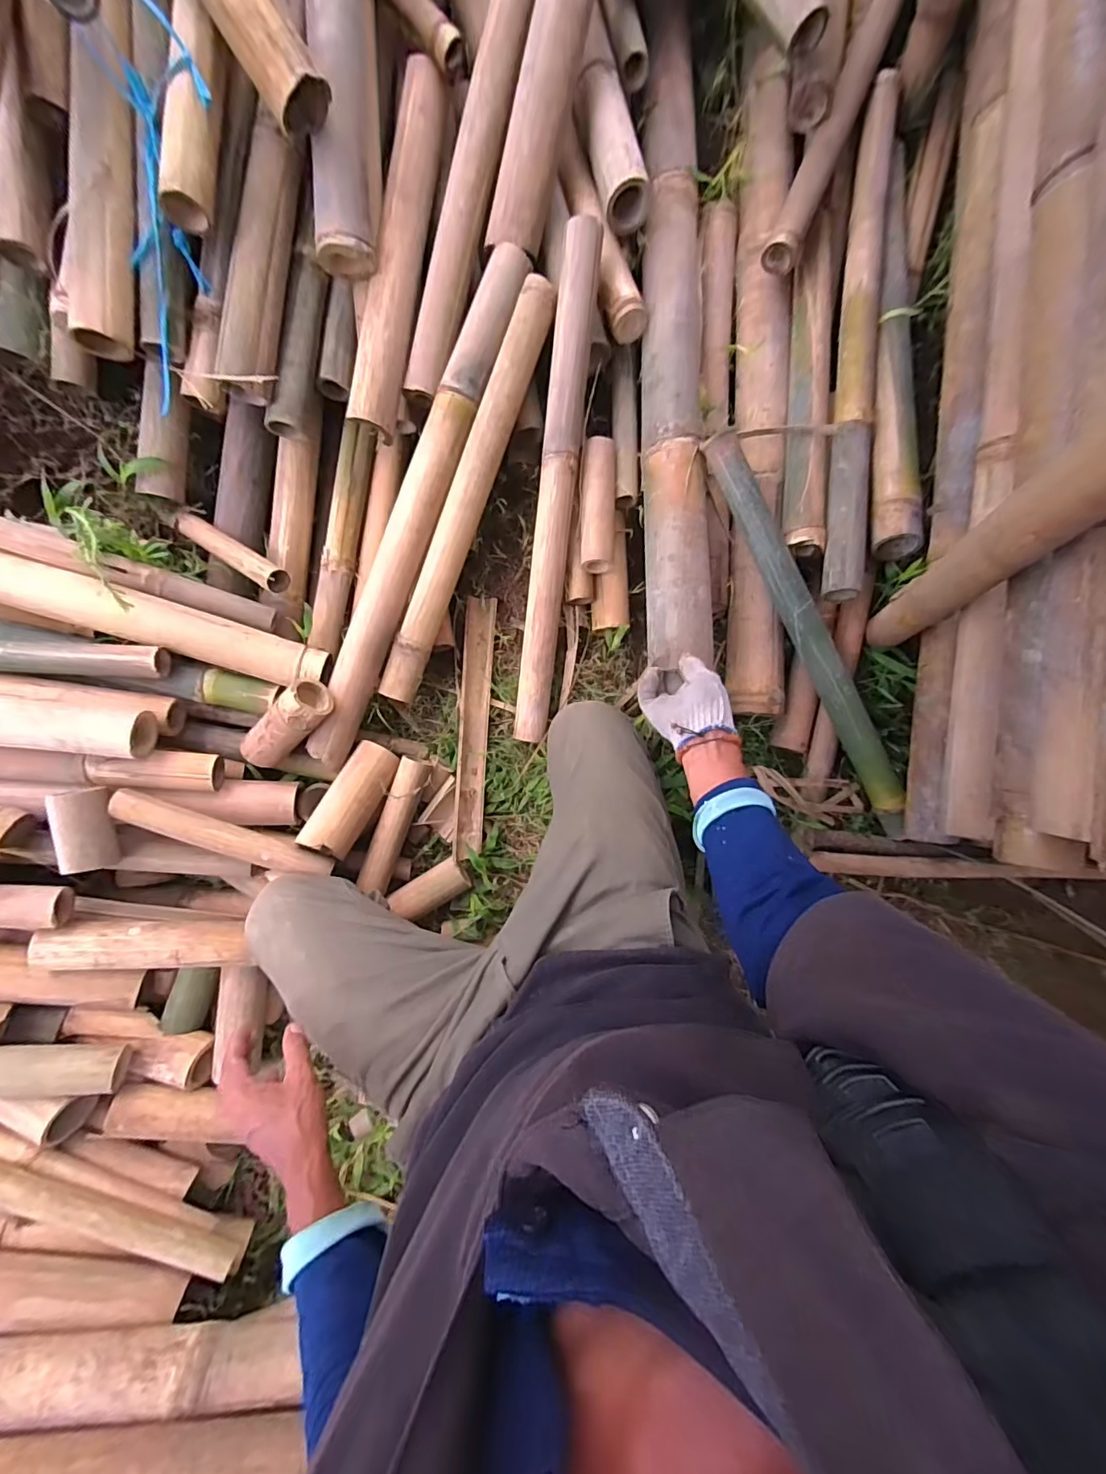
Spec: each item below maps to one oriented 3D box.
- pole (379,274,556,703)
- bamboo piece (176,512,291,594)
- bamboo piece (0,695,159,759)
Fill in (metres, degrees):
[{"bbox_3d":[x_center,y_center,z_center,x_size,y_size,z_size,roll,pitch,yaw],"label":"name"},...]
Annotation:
[{"bbox_3d":[-0.129,-0.350,0.768,0.056,0.067,0.622,22,90,4],"label":"pole"},{"bbox_3d":[-0.485,-0.279,0.782,0.240,0.033,0.039,32,91,19],"label":"bamboo piece"},{"bbox_3d":[-0.645,-0.015,0.670,0.214,0.055,0.066,7,89,-15],"label":"bamboo piece"}]

